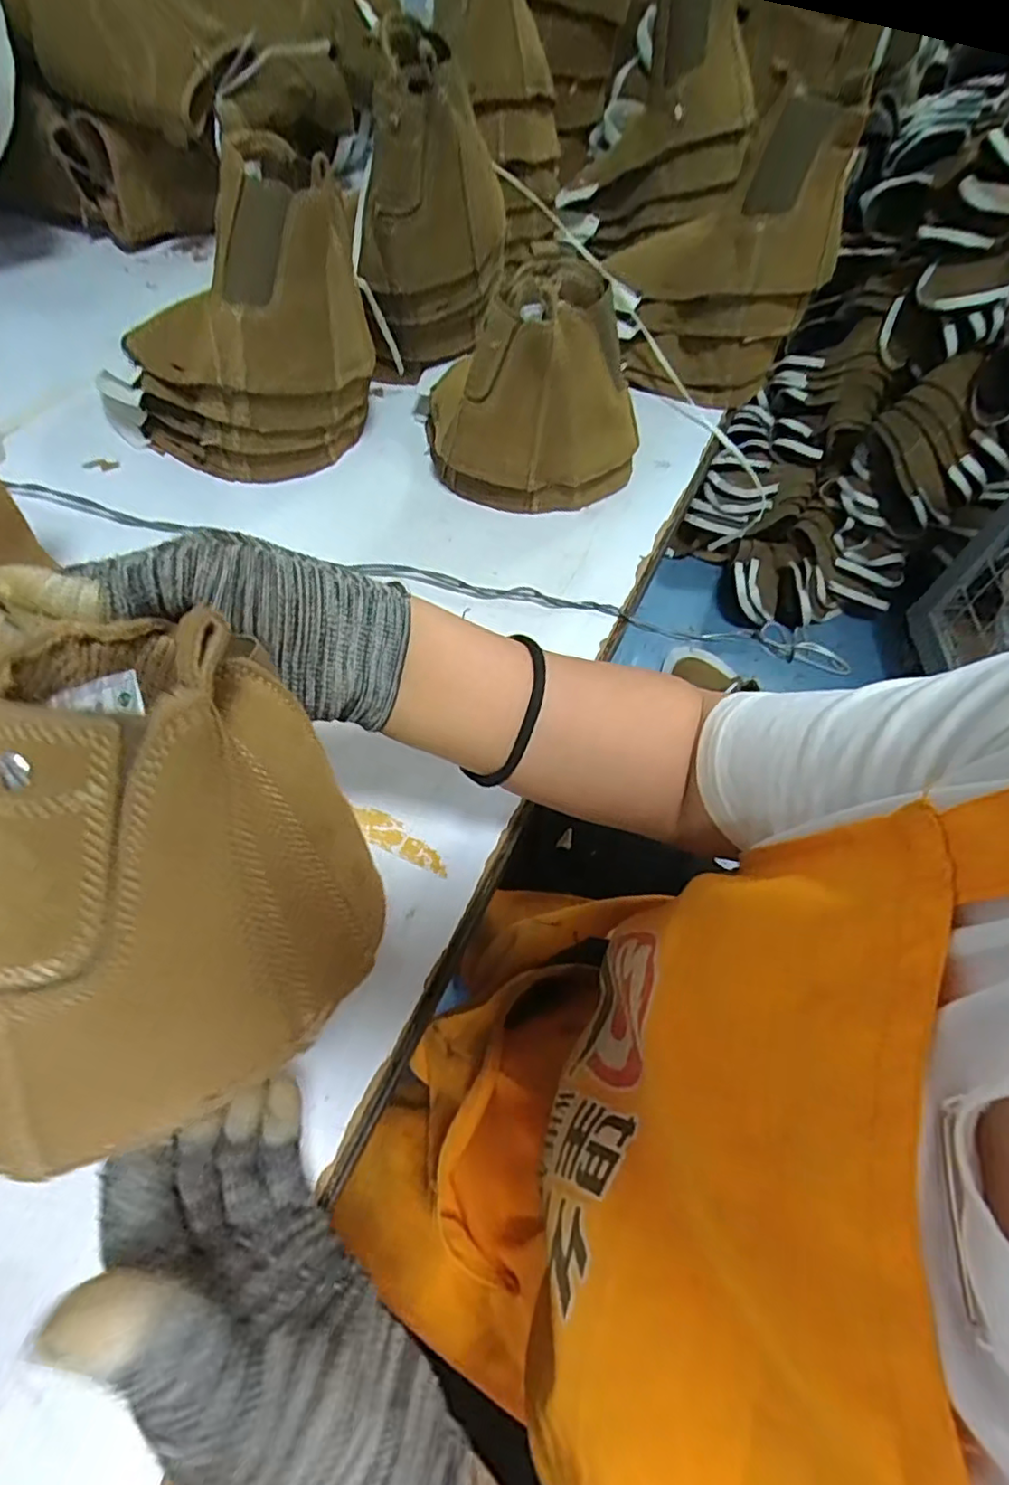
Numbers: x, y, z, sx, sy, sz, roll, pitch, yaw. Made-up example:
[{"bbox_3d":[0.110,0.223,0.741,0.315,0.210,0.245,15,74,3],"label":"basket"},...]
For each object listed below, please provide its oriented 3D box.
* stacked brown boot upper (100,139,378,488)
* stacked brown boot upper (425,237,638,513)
[{"bbox_3d":[-0.227,-0.334,0.510,0.214,0.192,0.123,18,58,7],"label":"stacked brown boot upper"},{"bbox_3d":[0.026,-0.297,0.530,0.173,0.155,0.131,-3,58,-7],"label":"stacked brown boot upper"}]

